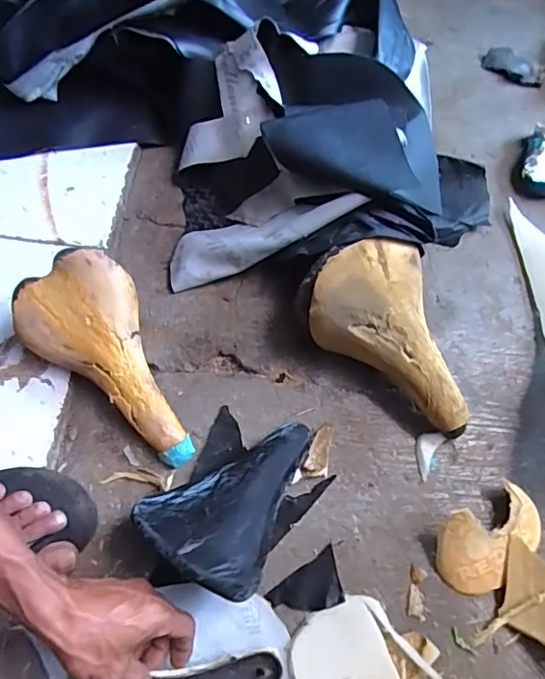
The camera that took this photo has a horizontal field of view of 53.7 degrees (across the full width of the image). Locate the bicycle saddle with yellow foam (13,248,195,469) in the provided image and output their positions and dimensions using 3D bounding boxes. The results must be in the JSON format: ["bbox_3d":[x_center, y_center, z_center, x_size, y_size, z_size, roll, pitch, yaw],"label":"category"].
[{"bbox_3d":[-0.171,0.029,0.580,0.122,0.060,0.244,-33,90,-15],"label":"bicycle saddle with yellow foam"}]

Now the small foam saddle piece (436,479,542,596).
[{"bbox_3d":[0.223,0.200,0.540,0.122,0.049,0.079,-25,69,-12],"label":"small foam saddle piece"}]

